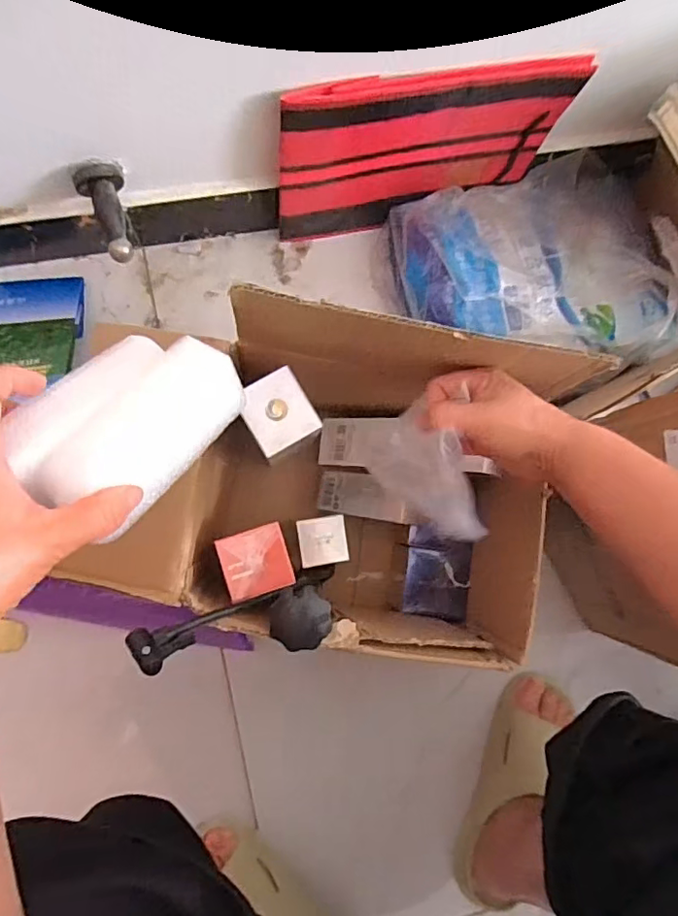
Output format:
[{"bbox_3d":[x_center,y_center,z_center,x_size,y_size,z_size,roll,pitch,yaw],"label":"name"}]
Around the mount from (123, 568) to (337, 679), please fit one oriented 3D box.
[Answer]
[{"bbox_3d":[-0.071,0.131,0.412,0.150,0.037,0.054,-16,88,-9],"label":"mount"}]

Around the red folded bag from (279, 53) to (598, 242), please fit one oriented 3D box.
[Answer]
[{"bbox_3d":[0.076,-0.300,0.557,0.274,0.208,0.036,-12,87,-9],"label":"red folded bag"}]

